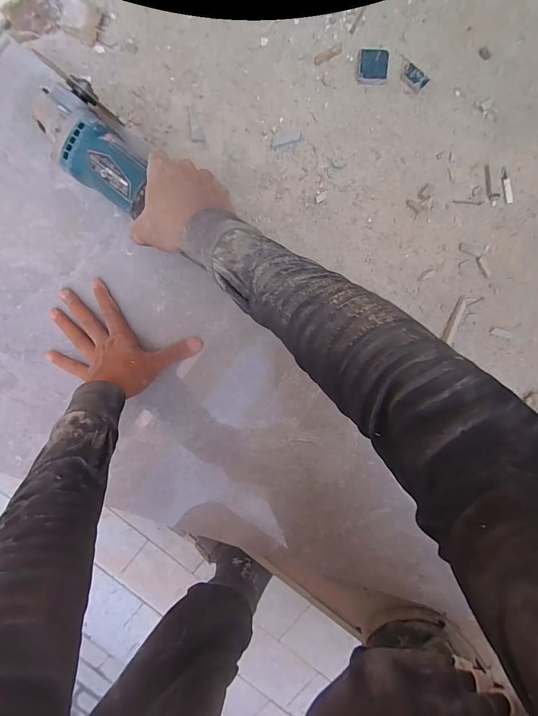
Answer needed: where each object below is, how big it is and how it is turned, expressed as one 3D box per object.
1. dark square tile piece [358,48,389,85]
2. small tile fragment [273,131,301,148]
[{"bbox_3d":[0.138,-0.388,0.452,0.038,0.010,0.040,4,96,3],"label":"dark square tile piece"},{"bbox_3d":[0.025,-0.304,0.473,0.042,0.004,0.012,-13,95,5],"label":"small tile fragment"}]

